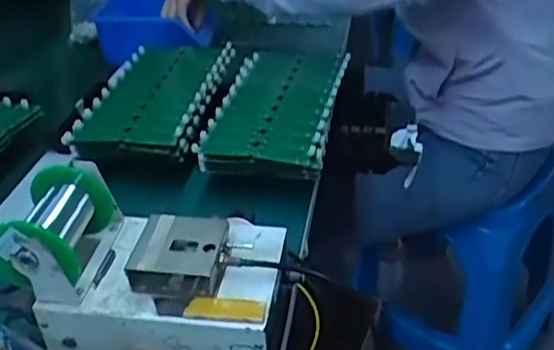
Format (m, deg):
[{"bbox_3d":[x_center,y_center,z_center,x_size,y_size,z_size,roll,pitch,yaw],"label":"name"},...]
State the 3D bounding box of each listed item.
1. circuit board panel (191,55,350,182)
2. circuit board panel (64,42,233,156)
[{"bbox_3d":[0.003,-0.092,0.734,0.136,0.024,0.268,7,37,12],"label":"circuit board panel"},{"bbox_3d":[-0.150,-0.111,0.779,0.142,0.026,0.278,5,36,10],"label":"circuit board panel"}]

